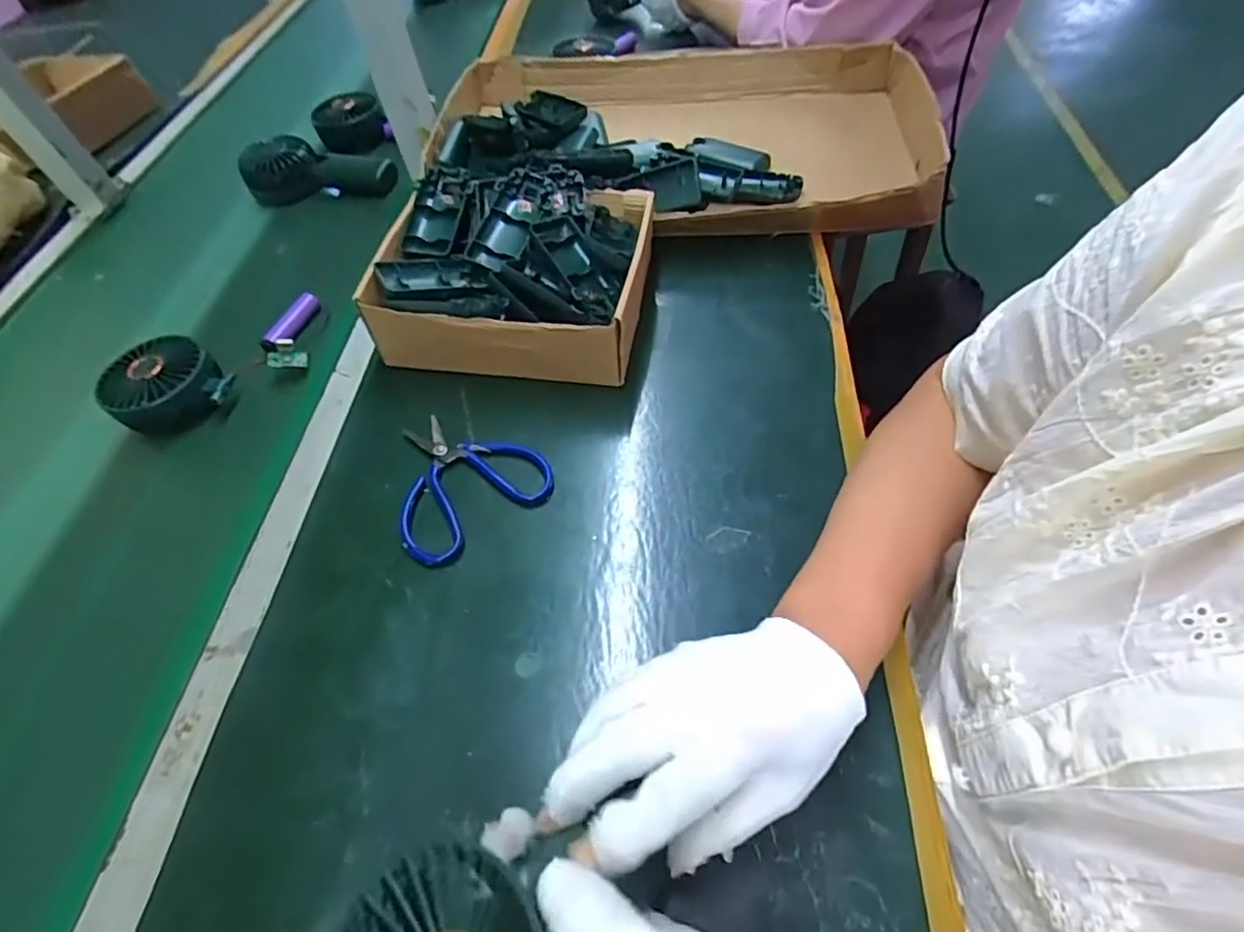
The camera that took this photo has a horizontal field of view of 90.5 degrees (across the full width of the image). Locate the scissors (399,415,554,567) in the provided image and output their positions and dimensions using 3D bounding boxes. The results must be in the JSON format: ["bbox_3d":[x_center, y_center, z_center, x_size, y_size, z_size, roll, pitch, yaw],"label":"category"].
[{"bbox_3d":[-0.123,0.005,0.454,0.115,0.013,0.115,-34,60,-20],"label":"scissors"}]

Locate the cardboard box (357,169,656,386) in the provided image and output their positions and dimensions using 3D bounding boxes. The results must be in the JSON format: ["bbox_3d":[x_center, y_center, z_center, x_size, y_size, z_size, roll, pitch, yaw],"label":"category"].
[{"bbox_3d":[-0.089,-0.169,0.534,0.216,0.082,0.194,5,55,7],"label":"cardboard box"}]

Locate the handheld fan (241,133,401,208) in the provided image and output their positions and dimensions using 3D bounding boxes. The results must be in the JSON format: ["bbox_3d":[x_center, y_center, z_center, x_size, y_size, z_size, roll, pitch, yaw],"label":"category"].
[{"bbox_3d":[-0.352,-0.344,0.718,0.175,0.047,0.068,3,55,6],"label":"handheld fan"}]

